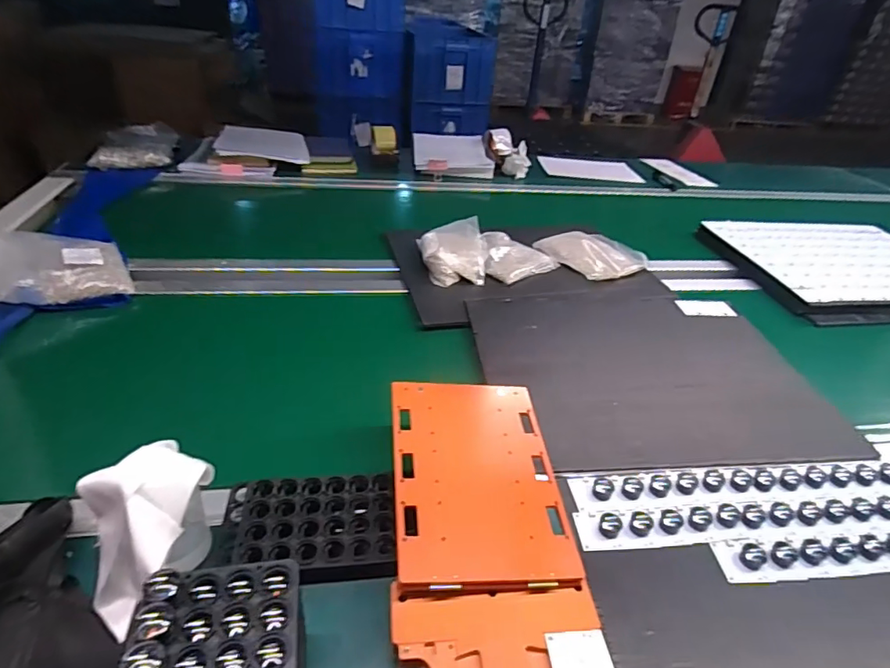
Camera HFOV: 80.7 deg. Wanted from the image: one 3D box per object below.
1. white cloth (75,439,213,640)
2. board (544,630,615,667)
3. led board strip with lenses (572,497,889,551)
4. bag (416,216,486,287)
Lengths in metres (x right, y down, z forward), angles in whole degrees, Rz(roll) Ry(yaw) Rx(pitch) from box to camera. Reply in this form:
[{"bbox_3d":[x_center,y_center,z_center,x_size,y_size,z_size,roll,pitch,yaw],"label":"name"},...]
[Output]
[{"bbox_3d":[-0.241,0.155,0.432,0.115,0.095,0.094,-25,45,-37],"label":"white cloth"},{"bbox_3d":[0.107,0.253,0.406,0.049,0.004,0.044,1,35,-7],"label":"board"},{"bbox_3d":[0.366,0.197,0.562,0.463,0.010,0.043,0,37,-6],"label":"led board strip with lenses"},{"bbox_3d":[0.015,-0.156,0.981,0.118,0.044,0.168,-3,37,-9],"label":"bag"}]

